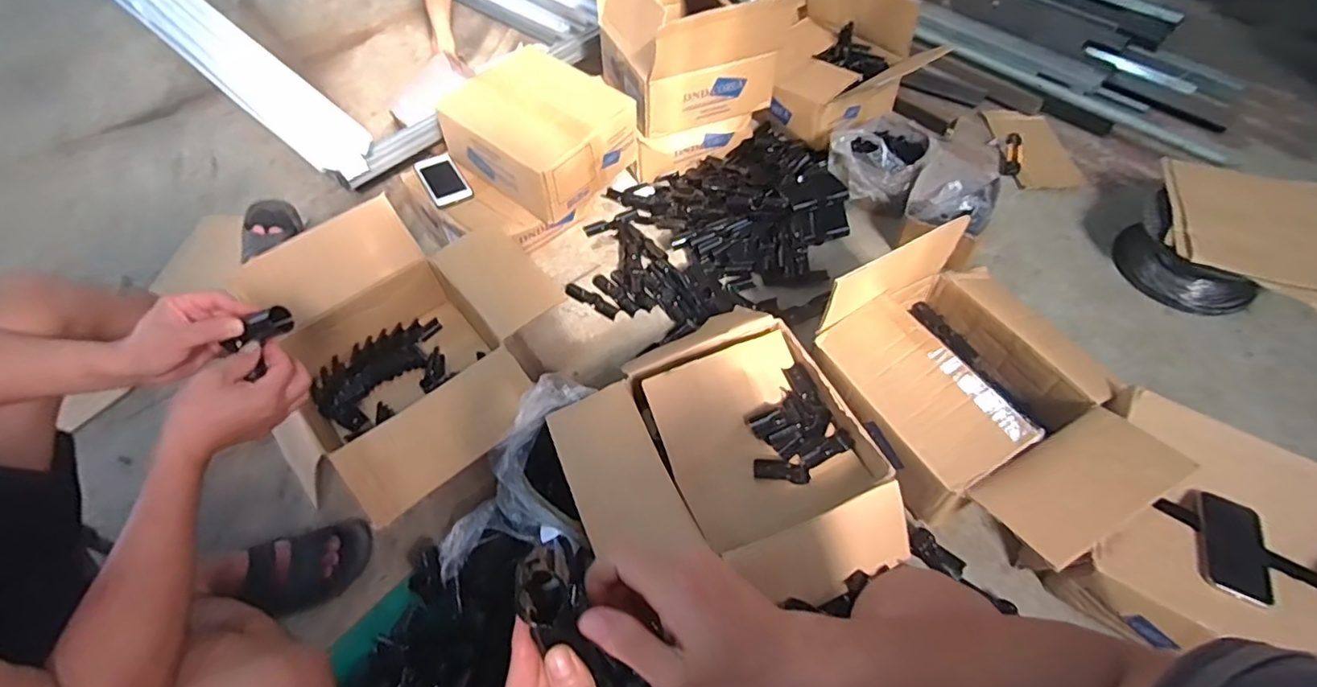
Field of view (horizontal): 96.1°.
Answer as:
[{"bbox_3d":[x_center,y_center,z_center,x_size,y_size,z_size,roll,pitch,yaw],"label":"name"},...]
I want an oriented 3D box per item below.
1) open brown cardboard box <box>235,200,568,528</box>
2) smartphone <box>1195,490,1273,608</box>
[{"bbox_3d":[-0.429,0.012,1.030,0.481,0.231,0.505,38,65,27],"label":"open brown cardboard box"},{"bbox_3d":[0.740,0.260,0.764,0.084,0.012,0.142,25,56,17],"label":"smartphone"}]

